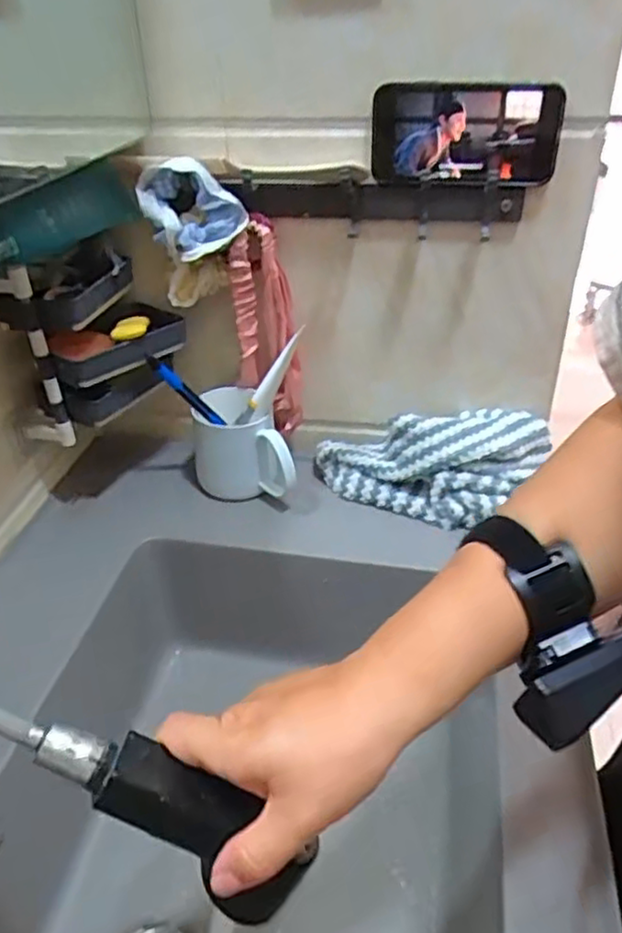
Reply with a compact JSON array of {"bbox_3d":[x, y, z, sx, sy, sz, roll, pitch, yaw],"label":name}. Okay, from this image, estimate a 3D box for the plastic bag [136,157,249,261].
[{"bbox_3d":[-0.109,-0.238,0.628,0.092,0.072,0.060,-8,39,-9],"label":"plastic bag"}]

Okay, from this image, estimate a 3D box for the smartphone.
[{"bbox_3d":[0.127,-0.275,0.572,0.150,0.075,0.014,7,39,9],"label":"smartphone"}]

